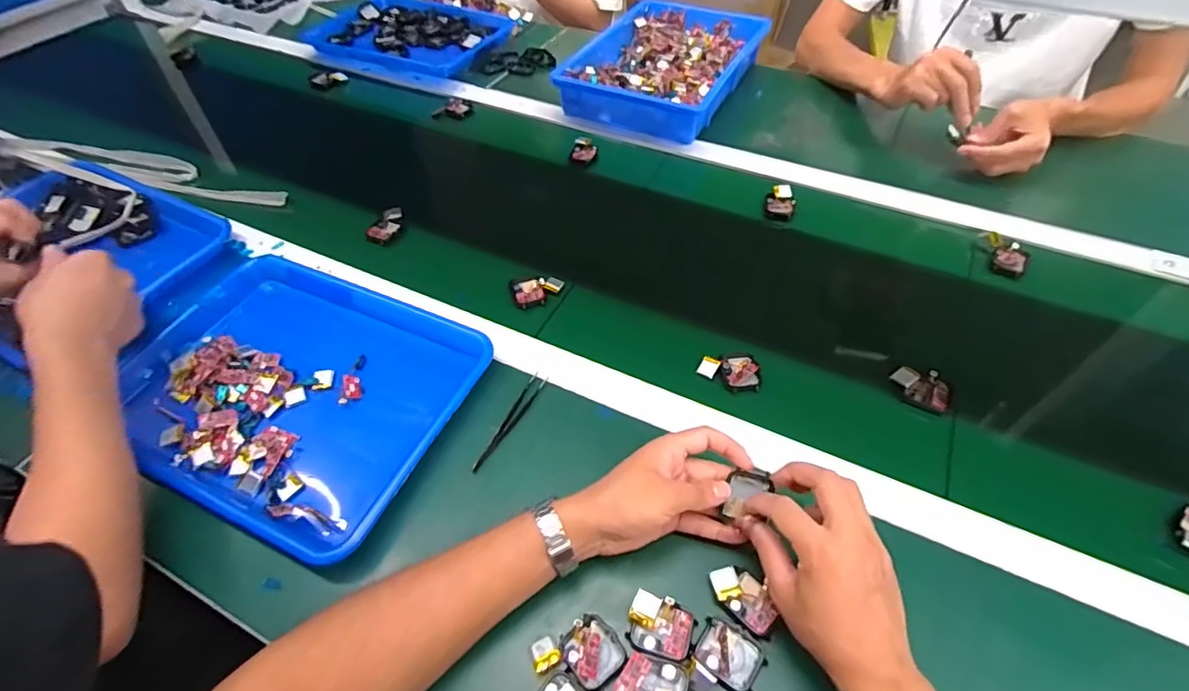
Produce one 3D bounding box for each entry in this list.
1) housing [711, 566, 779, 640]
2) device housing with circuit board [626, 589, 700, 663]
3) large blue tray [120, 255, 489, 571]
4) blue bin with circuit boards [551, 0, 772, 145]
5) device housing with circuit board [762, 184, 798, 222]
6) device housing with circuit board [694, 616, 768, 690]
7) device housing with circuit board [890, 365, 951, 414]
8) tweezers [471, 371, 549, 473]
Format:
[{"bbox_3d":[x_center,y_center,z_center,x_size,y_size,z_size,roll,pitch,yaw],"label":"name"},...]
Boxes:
[{"bbox_3d":[0.114,0.191,0.418,0.032,0.011,0.053,-38,60,-25],"label":"housing"},{"bbox_3d":[0.049,0.209,0.408,0.047,0.008,0.039,15,53,13],"label":"device housing with circuit board"},{"bbox_3d":[-0.302,0.038,0.550,0.342,0.034,0.253,20,55,16],"label":"large blue tray"},{"bbox_3d":[0.123,-0.475,0.936,0.255,0.066,0.358,20,55,16],"label":"blue bin with circuit boards"},{"bbox_3d":[0.244,-0.187,0.721,0.039,0.024,0.047,15,53,13],"label":"device housing with circuit board"},{"bbox_3d":[0.098,0.224,0.398,0.046,0.009,0.039,32,59,24],"label":"device housing with circuit board"},{"bbox_3d":[0.319,0.041,0.539,0.052,0.019,0.037,21,55,17],"label":"device housing with circuit board"},{"bbox_3d":[-0.080,0.073,0.526,0.015,0.013,0.113,22,55,18],"label":"tweezers"}]

